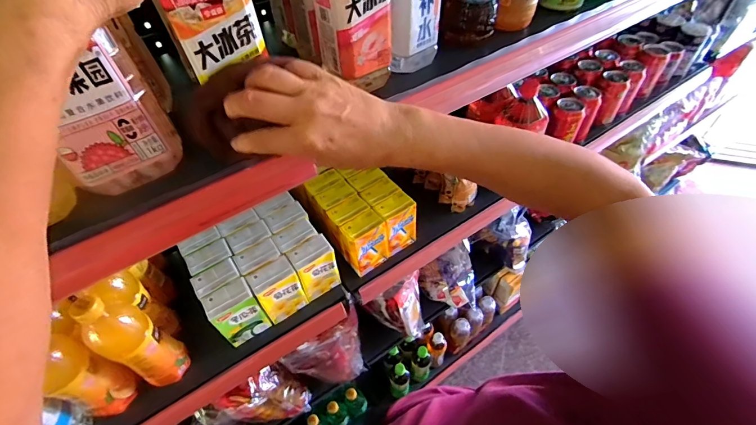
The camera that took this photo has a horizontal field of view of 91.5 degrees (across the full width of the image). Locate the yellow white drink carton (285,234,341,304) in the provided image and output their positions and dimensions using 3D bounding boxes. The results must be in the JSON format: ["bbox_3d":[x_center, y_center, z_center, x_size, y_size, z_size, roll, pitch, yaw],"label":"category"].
[{"bbox_3d":[-0.102,0.091,0.603,0.063,0.102,0.040,-27,55,-19],"label":"yellow white drink carton"}]

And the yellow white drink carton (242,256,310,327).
[{"bbox_3d":[-0.156,0.123,0.581,0.066,0.099,0.046,-30,56,-21],"label":"yellow white drink carton"}]

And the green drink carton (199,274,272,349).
[{"bbox_3d":[-0.215,0.151,0.562,0.068,0.099,0.050,-28,55,-19],"label":"green drink carton"}]

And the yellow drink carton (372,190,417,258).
[{"bbox_3d":[0.032,0.020,0.661,0.070,0.101,0.051,-31,56,-21],"label":"yellow drink carton"}]

